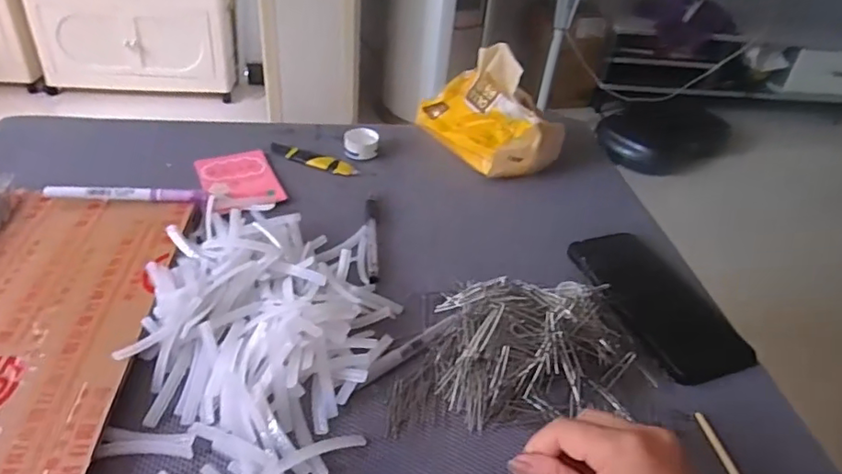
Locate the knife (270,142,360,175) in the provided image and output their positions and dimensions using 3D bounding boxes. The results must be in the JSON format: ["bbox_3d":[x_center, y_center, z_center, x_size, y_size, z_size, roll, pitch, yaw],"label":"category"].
[{"bbox_3d":[-0.116,-0.085,0.626,0.105,0.006,0.027,17,39,13],"label":"knife"}]

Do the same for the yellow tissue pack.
[{"bbox_3d":[0.081,-0.152,0.654,0.110,0.109,0.160,-17,44,-27],"label":"yellow tissue pack"}]

